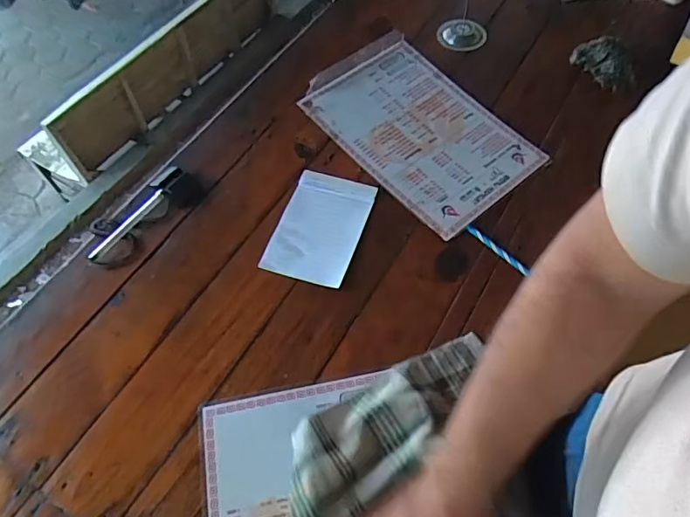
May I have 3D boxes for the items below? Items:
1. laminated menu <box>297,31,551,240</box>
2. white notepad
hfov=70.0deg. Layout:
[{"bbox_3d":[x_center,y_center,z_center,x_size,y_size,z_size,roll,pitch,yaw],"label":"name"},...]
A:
[{"bbox_3d":[0.109,-0.191,0.701,0.222,0.022,0.310,-35,68,-22],"label":"laminated menu"},{"bbox_3d":[-0.033,-0.042,0.633,0.104,0.005,0.158,16,61,12],"label":"white notepad"}]

